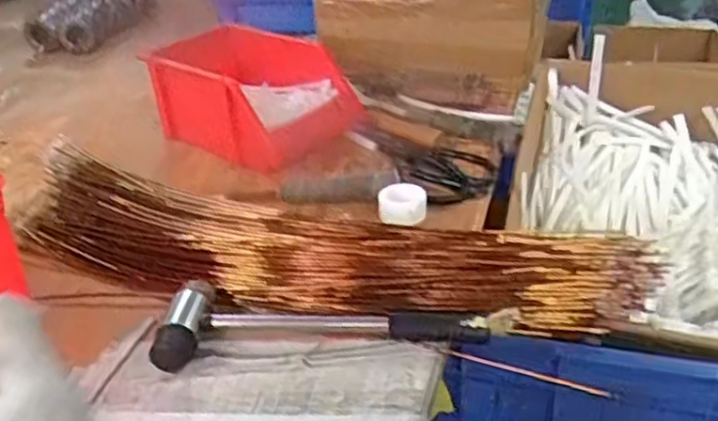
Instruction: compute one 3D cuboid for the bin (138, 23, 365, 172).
[{"bbox_3d":[-0.132,-0.142,0.848,0.225,0.102,0.144,20,40,34],"label":"bin"}]

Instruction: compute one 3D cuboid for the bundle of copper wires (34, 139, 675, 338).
[{"bbox_3d":[-0.049,0.022,0.638,0.601,0.046,0.156,4,33,15],"label":"bundle of copper wires"}]

